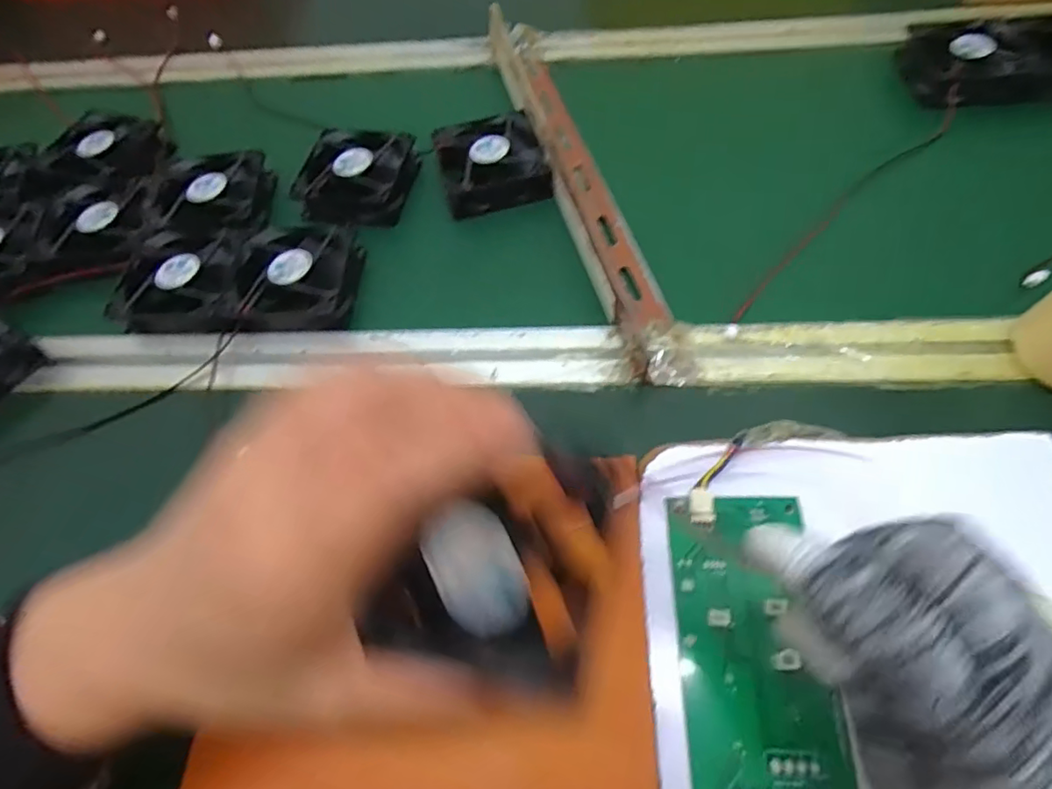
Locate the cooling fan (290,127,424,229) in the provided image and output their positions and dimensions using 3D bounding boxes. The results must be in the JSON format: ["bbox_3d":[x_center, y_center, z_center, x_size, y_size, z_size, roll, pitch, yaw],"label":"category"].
[{"bbox_3d":[-0.132,-0.170,0.445,0.082,0.025,0.081,5,59,10],"label":"cooling fan"}]

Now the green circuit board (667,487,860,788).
[{"bbox_3d":[0.102,0.111,0.258,0.064,0.011,0.133,-2,59,6],"label":"green circuit board"}]

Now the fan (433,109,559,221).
[{"bbox_3d":[-0.027,-0.182,0.444,0.080,0.024,0.085,-14,58,-1],"label":"fan"}]

